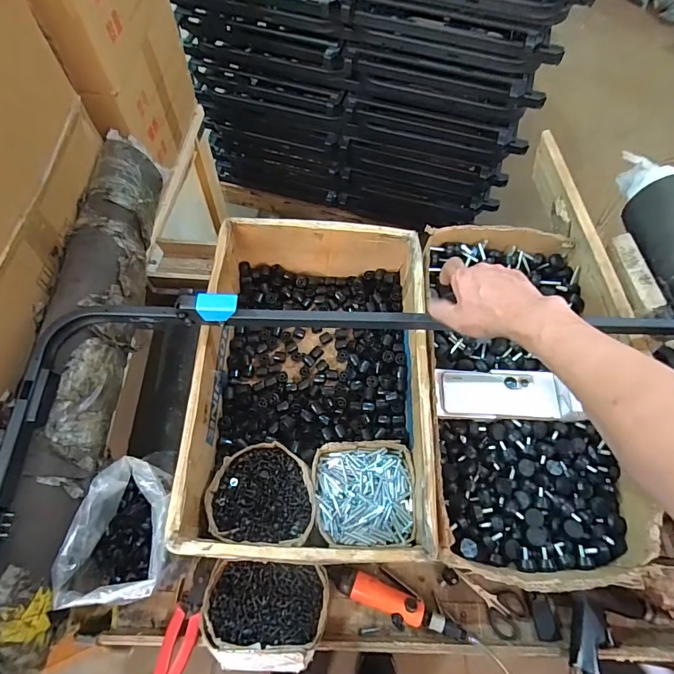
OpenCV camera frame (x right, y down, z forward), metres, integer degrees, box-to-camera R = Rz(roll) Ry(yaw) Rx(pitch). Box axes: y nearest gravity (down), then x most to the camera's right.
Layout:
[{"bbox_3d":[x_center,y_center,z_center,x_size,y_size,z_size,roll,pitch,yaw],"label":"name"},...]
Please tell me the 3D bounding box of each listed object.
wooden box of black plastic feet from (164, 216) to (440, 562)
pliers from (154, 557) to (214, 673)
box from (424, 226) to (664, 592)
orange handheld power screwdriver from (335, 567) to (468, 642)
[{"bbox_3d":[-0.035,0.071,0.708,0.342,0.172,0.515,3,66,-1],"label":"wooden box of black plastic feet"},{"bbox_3d":[-0.231,0.432,0.658,0.045,0.023,0.159,8,52,-2],"label":"pliers"},{"bbox_3d":[0.313,0.072,0.728,0.319,0.101,0.602,1,66,-1],"label":"box"},{"bbox_3d":[0.096,0.427,0.675,0.209,0.032,0.048,21,67,7],"label":"orange handheld power screwdriver"}]

